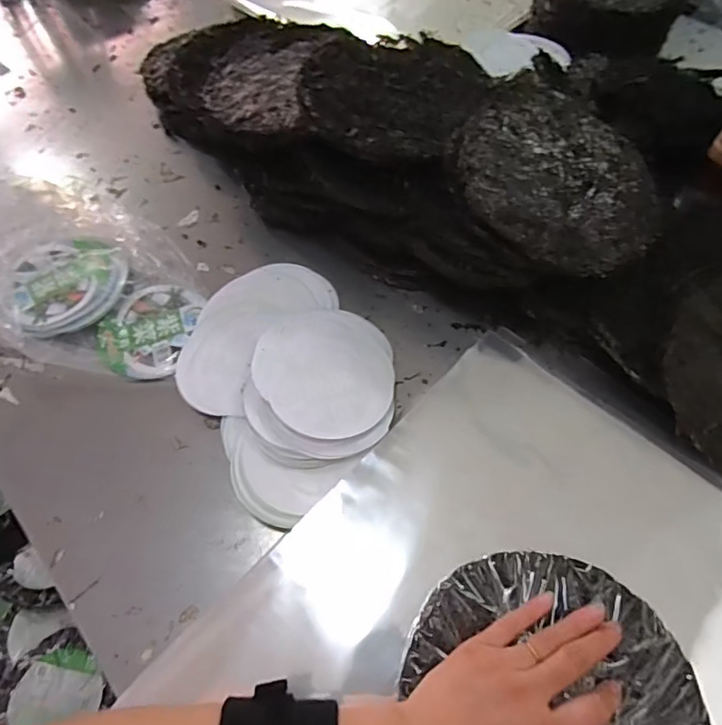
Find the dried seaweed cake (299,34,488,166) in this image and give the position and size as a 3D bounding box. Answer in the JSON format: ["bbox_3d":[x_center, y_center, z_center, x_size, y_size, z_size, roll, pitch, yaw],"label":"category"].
[{"bbox_3d":[0.030,-0.287,0.530,0.179,0.031,0.195,22,64,15],"label":"dried seaweed cake"}]

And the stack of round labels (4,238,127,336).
[{"bbox_3d":[-0.334,-0.087,0.579,0.117,0.038,0.132,32,67,19],"label":"stack of round labels"}]

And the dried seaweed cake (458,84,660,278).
[{"bbox_3d":[0.194,-0.184,0.491,0.195,0.008,0.200,17,69,-6],"label":"dried seaweed cake"}]

